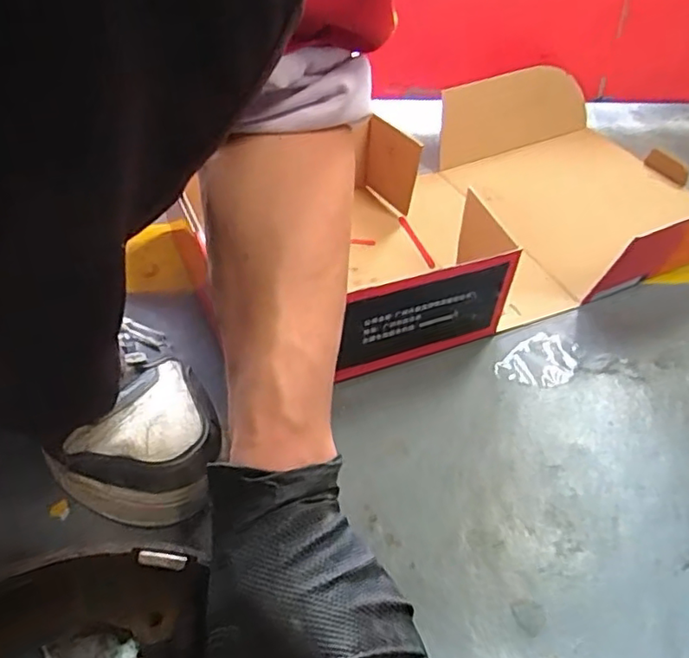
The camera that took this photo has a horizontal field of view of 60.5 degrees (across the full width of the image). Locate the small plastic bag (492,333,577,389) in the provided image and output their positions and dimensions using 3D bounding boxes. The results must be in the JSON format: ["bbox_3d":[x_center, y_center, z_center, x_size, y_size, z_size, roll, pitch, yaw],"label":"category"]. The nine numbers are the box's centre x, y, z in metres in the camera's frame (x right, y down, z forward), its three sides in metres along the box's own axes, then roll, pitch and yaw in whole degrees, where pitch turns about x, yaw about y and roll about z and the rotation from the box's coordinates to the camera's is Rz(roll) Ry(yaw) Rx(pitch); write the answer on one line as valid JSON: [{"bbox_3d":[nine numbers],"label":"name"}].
[{"bbox_3d":[0.164,0.027,0.493,0.073,0.004,0.051,-32,53,-31],"label":"small plastic bag"}]

